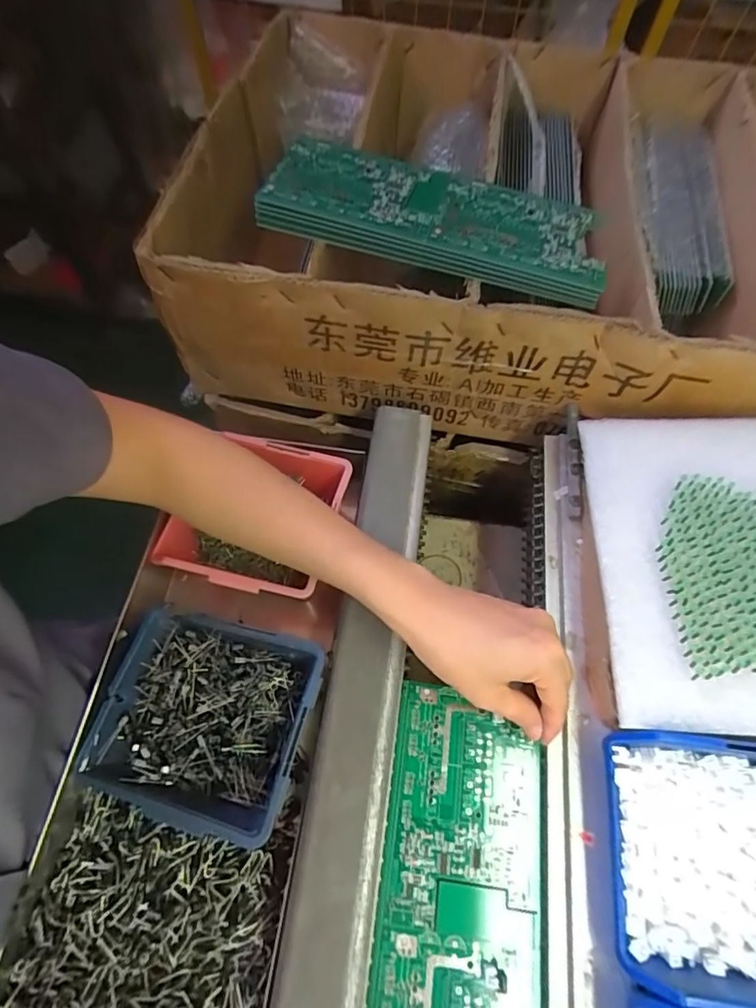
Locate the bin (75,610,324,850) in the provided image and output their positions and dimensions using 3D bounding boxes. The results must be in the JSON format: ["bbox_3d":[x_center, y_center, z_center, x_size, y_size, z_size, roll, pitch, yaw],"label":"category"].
[{"bbox_3d":[-0.117,0.142,0.332,0.139,0.040,0.122,13,65,4],"label":"bin"}]

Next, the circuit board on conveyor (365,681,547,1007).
[{"bbox_3d":[0.048,0.242,0.285,0.096,0.005,0.241,10,64,3],"label":"circuit board on conveyor"}]

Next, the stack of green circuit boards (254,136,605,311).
[{"bbox_3d":[0.045,-0.220,0.378,0.253,0.032,0.086,16,65,6],"label":"stack of green circuit boards"}]

